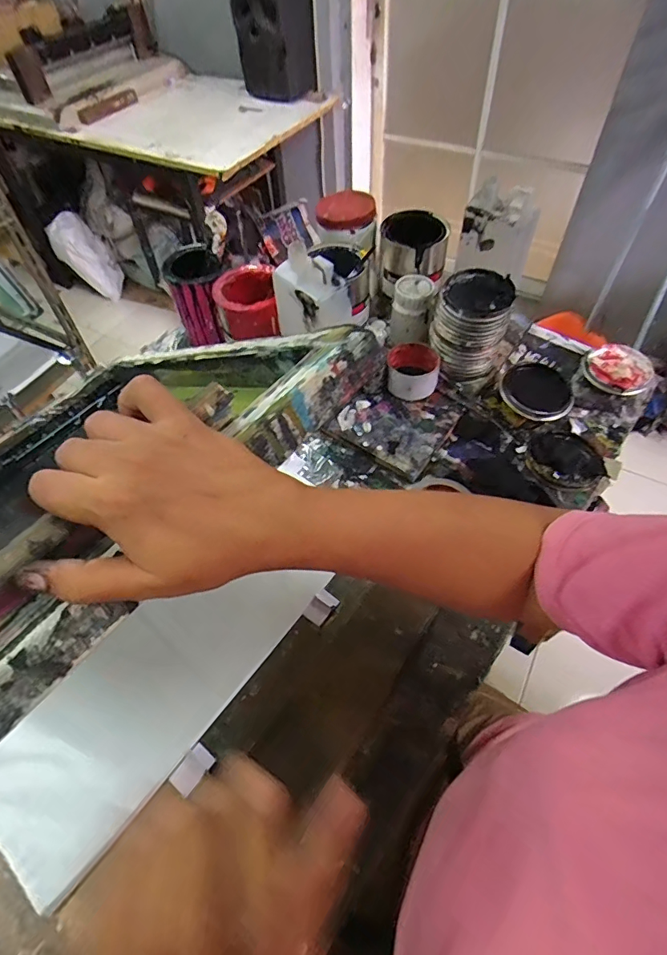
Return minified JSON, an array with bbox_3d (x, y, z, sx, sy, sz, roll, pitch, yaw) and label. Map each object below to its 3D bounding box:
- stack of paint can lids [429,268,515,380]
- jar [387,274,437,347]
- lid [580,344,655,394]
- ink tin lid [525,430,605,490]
[{"bbox_3d":[0.204,-0.229,0.703,0.106,0.130,0.099,16,57,16],"label":"stack of paint can lids"},{"bbox_3d":[0.124,-0.265,0.763,0.068,0.092,0.068,-1,56,2],"label":"jar"},{"bbox_3d":[0.457,-0.178,0.753,0.098,0.025,0.105,-1,56,2],"label":"lid"},{"bbox_3d":[0.326,-0.030,0.668,0.101,0.014,0.100,-1,56,2],"label":"ink tin lid"}]

